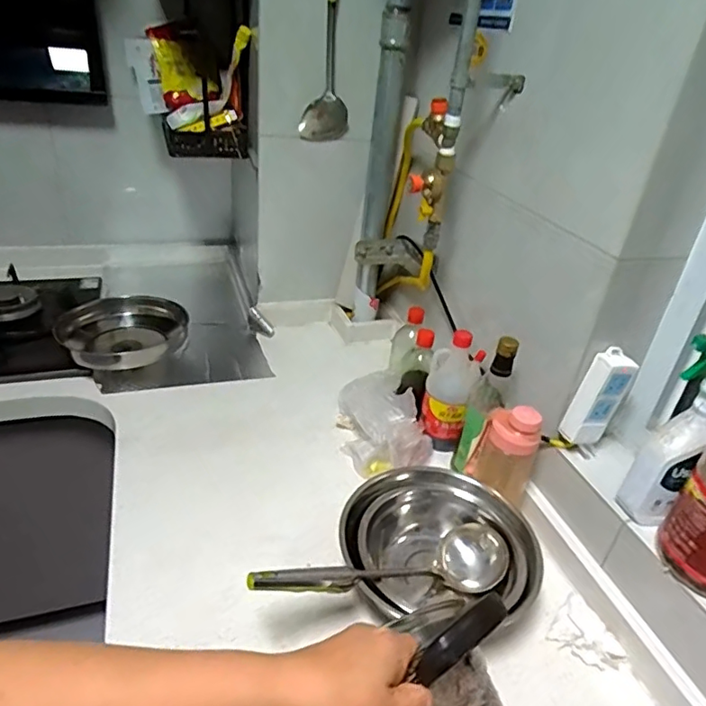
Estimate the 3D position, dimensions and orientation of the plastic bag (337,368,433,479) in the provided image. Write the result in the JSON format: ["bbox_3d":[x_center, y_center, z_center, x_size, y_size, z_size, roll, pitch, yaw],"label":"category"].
[{"bbox_3d":[0.059,0.115,0.901,0.134,0.099,0.143,-4,32,-15],"label":"plastic bag"}]

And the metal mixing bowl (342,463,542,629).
[{"bbox_3d":[0.101,0.239,0.715,0.221,0.110,0.210,4,31,-3],"label":"metal mixing bowl"}]

